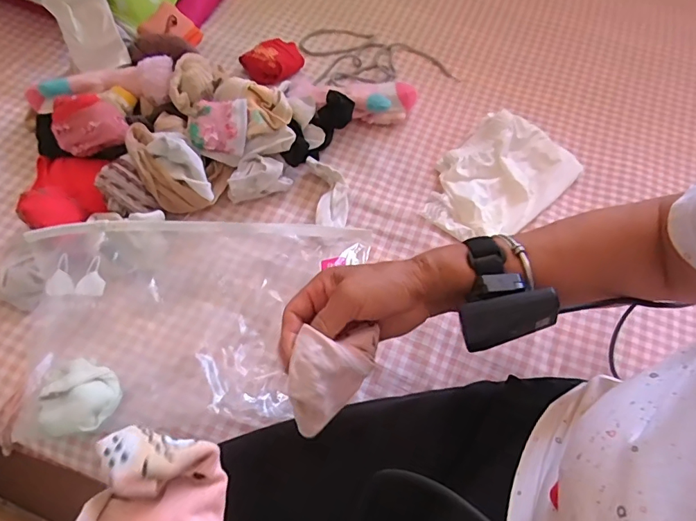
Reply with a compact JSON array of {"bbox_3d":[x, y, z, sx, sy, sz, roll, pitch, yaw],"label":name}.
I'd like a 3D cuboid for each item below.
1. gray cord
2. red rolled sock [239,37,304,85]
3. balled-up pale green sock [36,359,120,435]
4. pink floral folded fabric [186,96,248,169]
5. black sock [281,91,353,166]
[{"bbox_3d":[0.048,-0.350,0.786,0.255,0.030,0.139,1,59,-3],"label":"gray cord"},{"bbox_3d":[-0.117,-0.325,0.738,0.067,0.037,0.097,37,64,17],"label":"red rolled sock"},{"bbox_3d":[-0.269,0.138,0.461,0.073,0.037,0.068,2,59,-3],"label":"balled-up pale green sock"},{"bbox_3d":[-0.164,-0.167,0.579,0.069,0.028,0.077,9,97,-22],"label":"pink floral folded fabric"},{"bbox_3d":[-0.043,-0.181,0.649,0.052,0.062,0.138,33,63,15],"label":"black sock"}]

